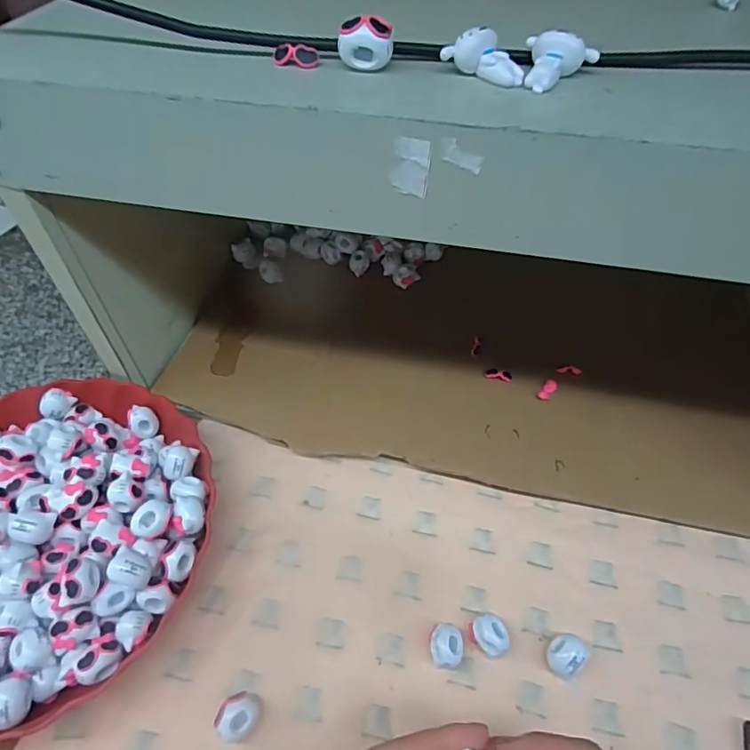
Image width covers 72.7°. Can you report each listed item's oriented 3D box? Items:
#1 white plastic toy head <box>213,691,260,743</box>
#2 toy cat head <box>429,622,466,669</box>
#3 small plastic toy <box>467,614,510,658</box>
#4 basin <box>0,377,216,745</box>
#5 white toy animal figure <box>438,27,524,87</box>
[{"bbox_3d":[-0.081,0.205,0.305,0.022,0.020,0.026,22,56,16],"label":"white plastic toy head"},{"bbox_3d":[0.046,0.176,0.330,0.021,0.017,0.025,-1,53,0],"label":"toy cat head"},{"bbox_3d":[0.075,0.170,0.334,0.021,0.019,0.024,-35,60,-24],"label":"small plastic toy"},{"bbox_3d":[-0.235,0.110,0.358,0.232,0.068,0.233,0,53,0],"label":"basin"},{"bbox_3d":[0.052,-0.149,0.237,0.038,0.016,0.016,17,55,18],"label":"white toy animal figure"}]

